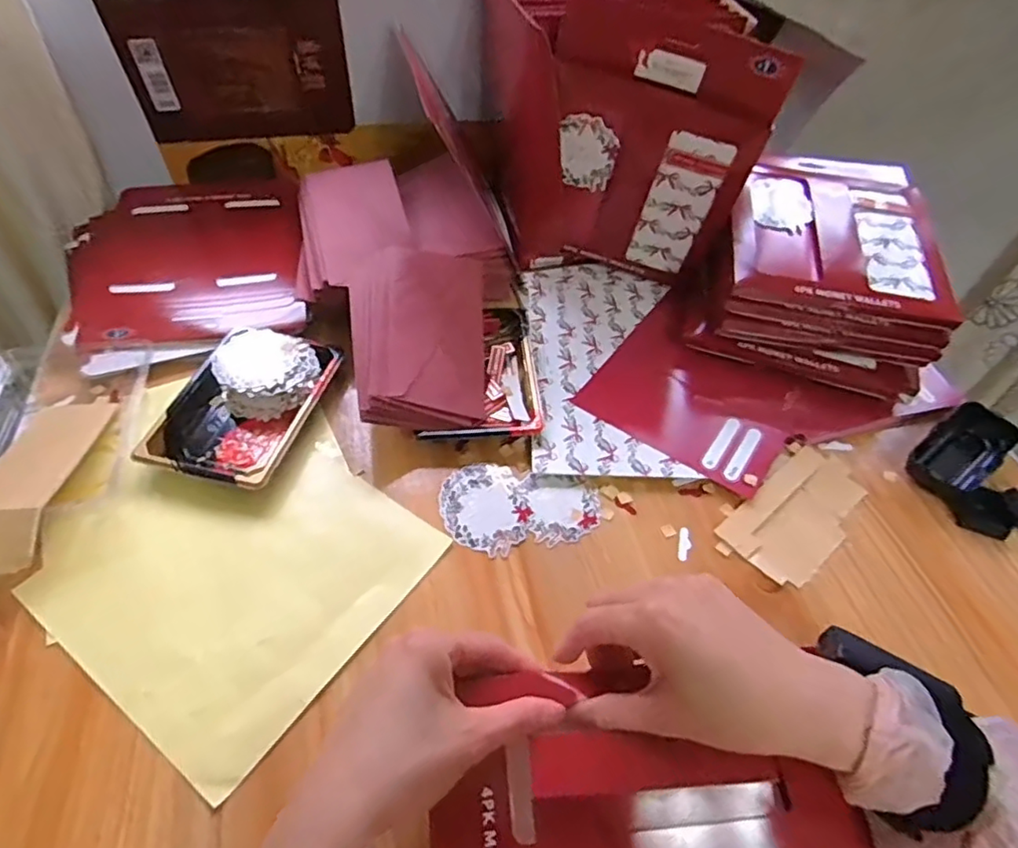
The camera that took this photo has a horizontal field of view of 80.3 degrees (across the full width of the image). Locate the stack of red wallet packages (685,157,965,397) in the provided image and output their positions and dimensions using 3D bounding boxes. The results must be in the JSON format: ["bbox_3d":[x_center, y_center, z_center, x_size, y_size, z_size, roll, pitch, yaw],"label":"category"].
[{"bbox_3d":[0.317,-0.169,0.615,0.208,0.109,0.274,16,51,10],"label":"stack of red wallet packages"}]

